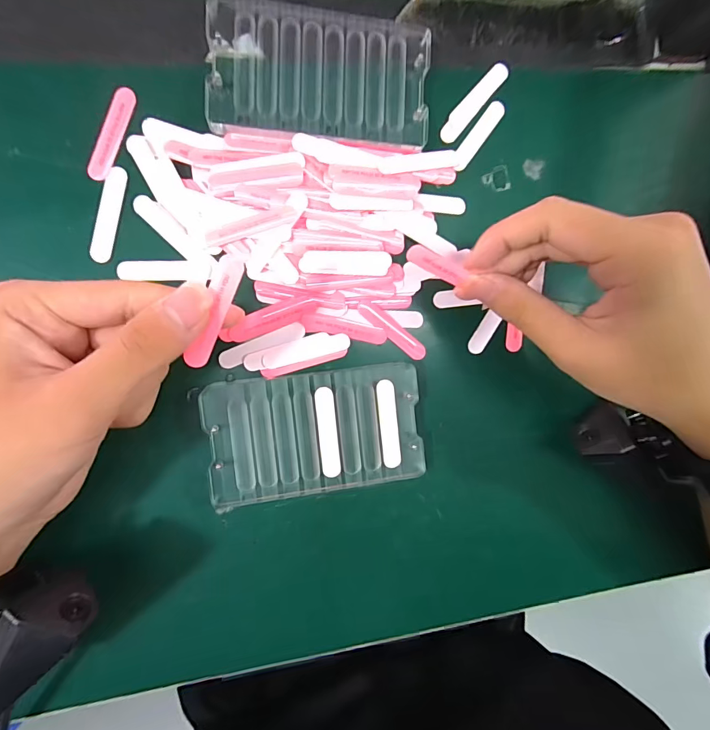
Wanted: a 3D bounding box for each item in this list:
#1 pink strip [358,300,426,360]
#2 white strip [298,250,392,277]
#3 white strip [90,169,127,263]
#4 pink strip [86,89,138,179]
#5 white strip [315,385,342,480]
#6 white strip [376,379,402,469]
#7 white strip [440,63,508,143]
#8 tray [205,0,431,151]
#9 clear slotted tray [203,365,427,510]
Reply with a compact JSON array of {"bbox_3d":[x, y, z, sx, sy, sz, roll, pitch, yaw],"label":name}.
[{"bbox_3d":[0.023,-0.021,0.244,0.049,0.004,0.011,39,84,-8],"label":"pink strip"},{"bbox_3d":[-0.005,-0.059,0.234,0.052,0.004,0.015,-2,91,-10],"label":"white strip"},{"bbox_3d":[-0.132,-0.081,0.218,0.011,0.004,0.051,11,89,-10],"label":"white strip"},{"bbox_3d":[-0.129,-0.123,0.217,0.012,0.004,0.051,19,87,-9],"label":"pink strip"},{"bbox_3d":[-0.015,0.038,0.229,0.011,0.004,0.050,-6,91,-10],"label":"white strip"},{"bbox_3d":[0.020,0.034,0.235,0.011,0.004,0.050,-6,91,-10],"label":"white strip"},{"bbox_3d":[0.073,-0.162,0.250,0.012,0.004,0.061,40,84,-8],"label":"white strip"},{"bbox_3d":[-0.019,-0.162,0.230,0.122,0.011,0.068,1,91,-9],"label":"tray"},{"bbox_3d":[-0.022,0.039,0.235,0.119,0.012,0.068,-6,93,-9],"label":"clear slotted tray"}]

